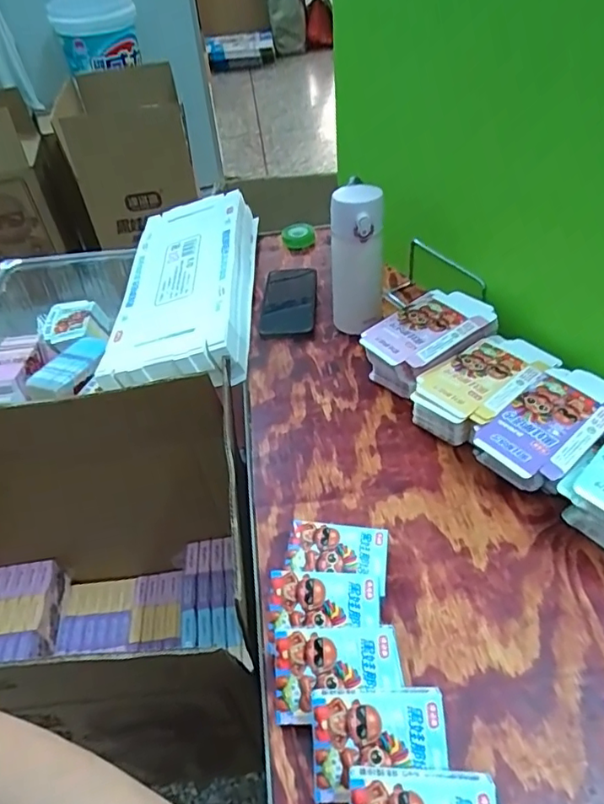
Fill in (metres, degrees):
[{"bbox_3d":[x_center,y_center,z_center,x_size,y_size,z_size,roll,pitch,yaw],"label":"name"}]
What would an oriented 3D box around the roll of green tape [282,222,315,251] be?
[{"bbox_3d":[-0.005,-0.294,0.959,0.058,0.023,0.050,-5,45,-1],"label":"roll of green tape"}]

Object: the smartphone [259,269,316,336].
[{"bbox_3d":[-0.020,-0.155,0.821,0.079,0.013,0.152,0,45,4],"label":"smartphone"}]

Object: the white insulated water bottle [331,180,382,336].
[{"bbox_3d":[0.073,-0.177,0.711,0.066,0.191,0.069,9,46,13],"label":"white insulated water bottle"}]

